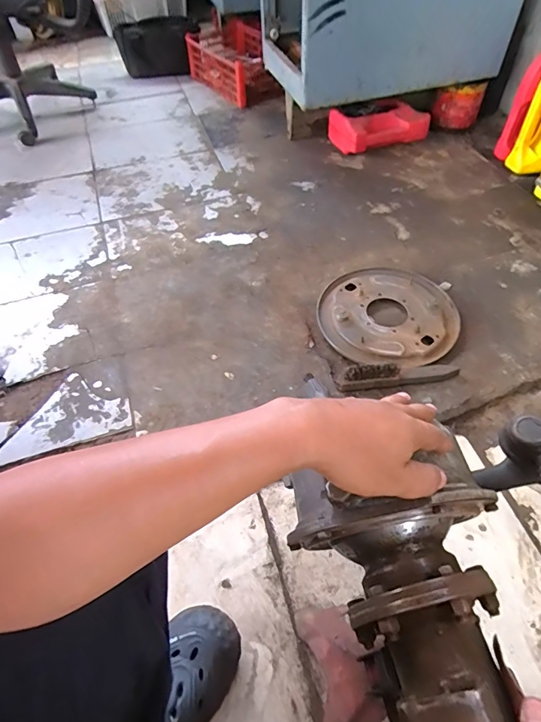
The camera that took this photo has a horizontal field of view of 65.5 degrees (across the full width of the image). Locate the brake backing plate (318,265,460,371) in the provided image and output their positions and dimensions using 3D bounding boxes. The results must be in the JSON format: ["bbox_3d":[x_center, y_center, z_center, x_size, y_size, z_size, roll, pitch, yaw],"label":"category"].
[{"bbox_3d":[0.265,-0.107,0.950,0.292,0.022,0.292,-1,55,2],"label":"brake backing plate"}]

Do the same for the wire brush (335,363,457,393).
[{"bbox_3d":[0.264,0.027,0.843,0.230,0.036,0.050,-7,55,-2],"label":"wire brush"}]

